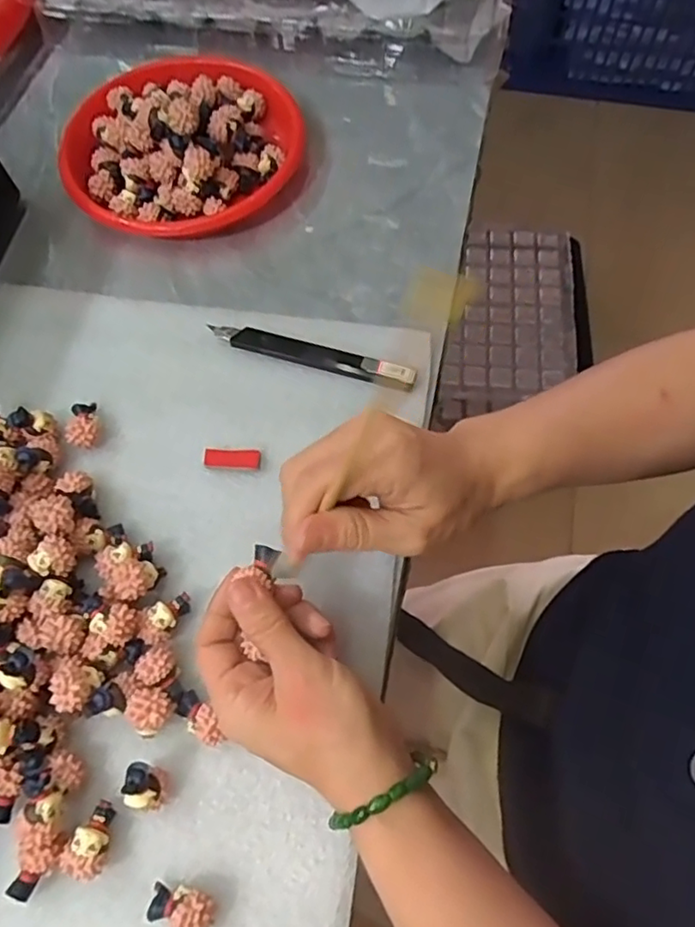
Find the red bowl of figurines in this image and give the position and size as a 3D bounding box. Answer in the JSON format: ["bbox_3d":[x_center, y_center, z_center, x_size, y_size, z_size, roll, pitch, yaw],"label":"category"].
[{"bbox_3d":[-0.124,-0.243,0.459,0.174,0.058,0.164,-2,64,3],"label":"red bowl of figurines"}]

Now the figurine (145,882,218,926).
[{"bbox_3d":[-0.075,0.202,0.277,0.031,0.019,0.019,2,64,5],"label":"figurine"}]

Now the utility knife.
[{"bbox_3d":[-0.023,-0.070,0.396,0.137,0.010,0.017,15,66,11],"label":"utility knife"}]

